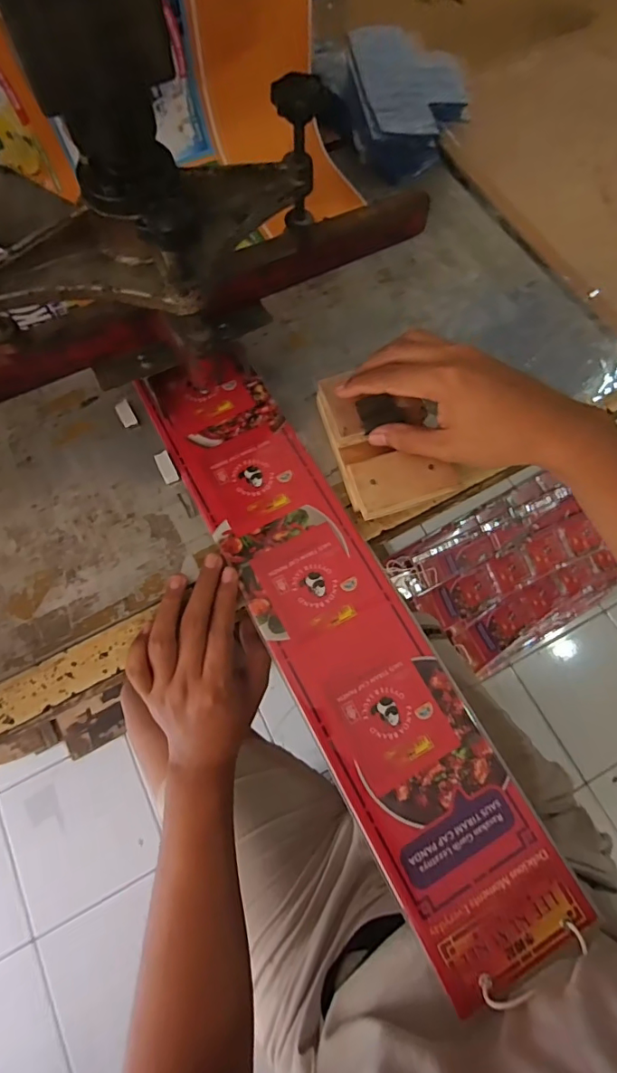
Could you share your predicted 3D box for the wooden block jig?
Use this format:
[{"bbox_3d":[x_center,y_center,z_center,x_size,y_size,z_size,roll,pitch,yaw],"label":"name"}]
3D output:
[{"bbox_3d":[0.059,-0.082,0.417,0.079,0.038,0.128,-18,72,-8],"label":"wooden block jig"}]

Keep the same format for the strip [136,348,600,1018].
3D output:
[{"bbox_3d":[0.017,0.056,0.390,0.104,0.006,0.504,-27,73,-11],"label":"strip"}]

